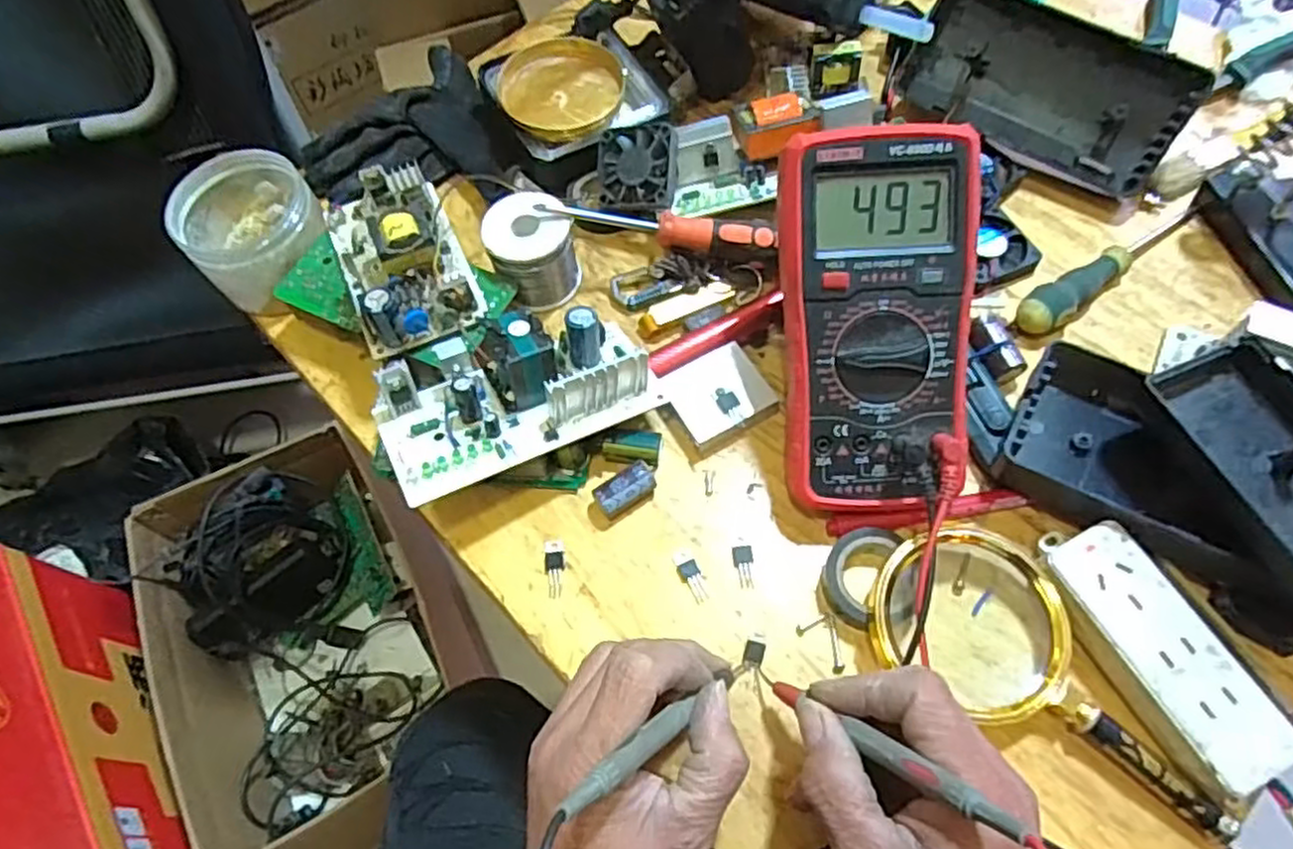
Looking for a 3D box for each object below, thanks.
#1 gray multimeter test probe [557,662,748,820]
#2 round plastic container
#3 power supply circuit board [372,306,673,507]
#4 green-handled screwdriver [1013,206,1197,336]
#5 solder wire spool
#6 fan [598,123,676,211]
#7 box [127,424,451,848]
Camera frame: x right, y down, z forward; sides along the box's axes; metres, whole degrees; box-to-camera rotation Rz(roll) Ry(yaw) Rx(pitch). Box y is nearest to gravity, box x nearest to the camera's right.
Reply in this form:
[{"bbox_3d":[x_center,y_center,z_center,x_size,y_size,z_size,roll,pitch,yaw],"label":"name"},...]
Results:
[{"bbox_3d":[0.013,0.122,0.309,0.009,0.137,0.012,44,111,22],"label":"gray multimeter test probe"},{"bbox_3d":[-0.253,-0.129,0.477,0.081,0.057,0.085,-1,62,3],"label":"round plastic container"},{"bbox_3d":[-0.069,-0.017,0.398,0.144,0.046,0.068,-26,64,-10],"label":"power supply circuit board"},{"bbox_3d":[0.281,-0.100,0.454,0.152,0.020,0.023,-35,66,-14],"label":"green-handled screwdriver"},{"bbox_3d":[-0.070,-0.107,0.465,0.050,0.057,0.046,-1,62,3],"label":"solder wire spool"},{"bbox_3d":[-0.006,-0.163,0.475,0.050,0.007,0.053,5,96,23],"label":"fan"},{"bbox_3d":[-0.369,0.246,0.833,0.248,0.173,0.424,-29,64,-11],"label":"box"}]

